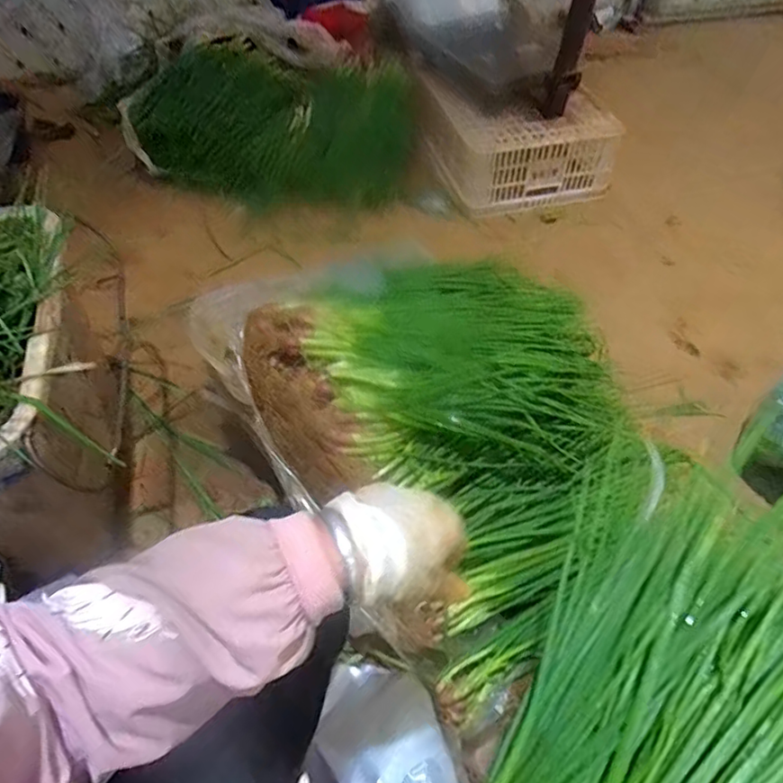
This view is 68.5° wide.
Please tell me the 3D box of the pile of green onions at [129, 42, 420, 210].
[{"bbox_3d":[-0.317,-0.698,1.529,0.747,0.201,0.433,4,53,5],"label":"pile of green onions"}]

